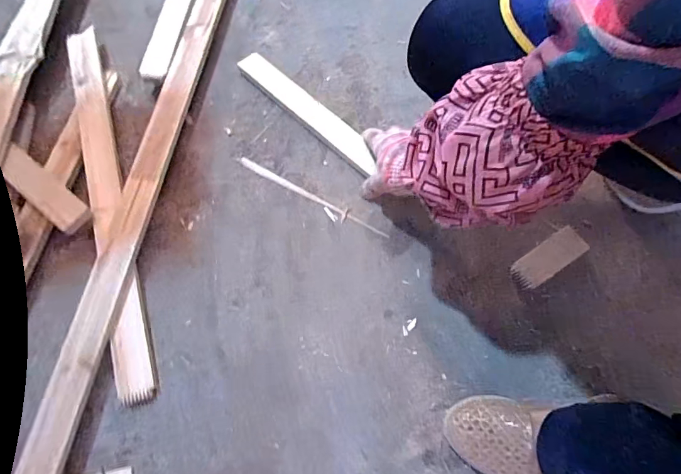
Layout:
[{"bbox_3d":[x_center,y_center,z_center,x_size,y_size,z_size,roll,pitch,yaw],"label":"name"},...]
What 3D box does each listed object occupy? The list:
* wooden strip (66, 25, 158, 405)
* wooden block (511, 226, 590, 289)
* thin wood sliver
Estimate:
[{"bbox_3d":[-0.316,-0.063,0.556,0.043,0.025,0.554,-17,71,-8],"label":"wooden strip"},{"bbox_3d":[0.271,0.027,0.538,0.097,0.023,0.040,-32,74,-12],"label":"wooden block"},{"bbox_3d":[-0.041,-0.055,0.571,0.231,0.008,0.018,31,72,9],"label":"thin wood sliver"}]

